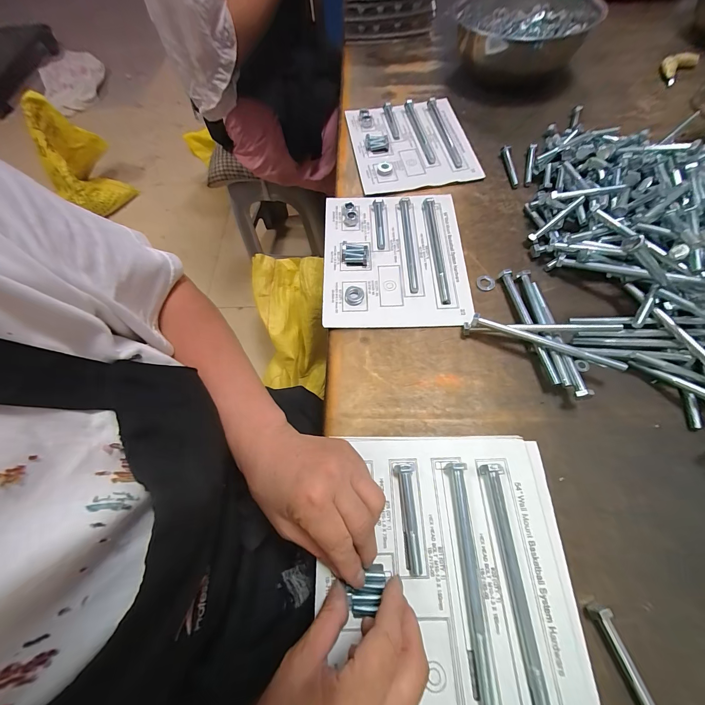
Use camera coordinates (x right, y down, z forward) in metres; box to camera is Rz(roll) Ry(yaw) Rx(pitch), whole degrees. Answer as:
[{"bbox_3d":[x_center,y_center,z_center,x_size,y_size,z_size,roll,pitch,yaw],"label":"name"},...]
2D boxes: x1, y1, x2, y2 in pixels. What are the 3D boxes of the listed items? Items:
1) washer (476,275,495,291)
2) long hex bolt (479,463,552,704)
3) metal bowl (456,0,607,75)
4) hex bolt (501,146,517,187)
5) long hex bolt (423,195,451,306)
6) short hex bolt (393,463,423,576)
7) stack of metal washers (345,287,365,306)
[{"bbox_3d":[0.175,-0.092,0.398,0.023,0.004,0.023,-1,65,2],"label":"washer"},{"bbox_3d":[0.126,0.175,0.231,0.018,0.012,0.169,-4,64,1],"label":"long hex bolt"},{"bbox_3d":[0.323,-0.630,0.597,0.223,0.086,0.226,-1,65,2],"label":"metal bowl"},{"bbox_3d":[0.244,-0.291,0.472,0.013,0.017,0.077,-1,65,2],"label":"hex bolt"},{"bbox_3d":[0.114,-0.145,0.412,0.014,0.009,0.182,-2,65,2],"label":"long hex bolt"},{"bbox_3d":[0.046,0.135,0.254,0.017,0.012,0.081,0,65,3],"label":"short hex bolt"},{"bbox_3d":[0.003,-0.072,0.392,0.023,0.011,0.022,3,65,4],"label":"stack of metal washers"}]

